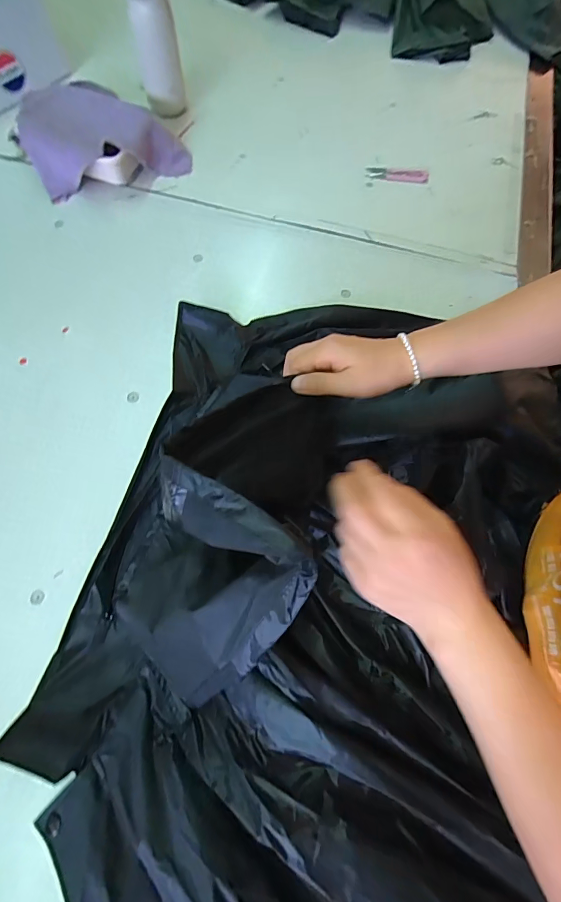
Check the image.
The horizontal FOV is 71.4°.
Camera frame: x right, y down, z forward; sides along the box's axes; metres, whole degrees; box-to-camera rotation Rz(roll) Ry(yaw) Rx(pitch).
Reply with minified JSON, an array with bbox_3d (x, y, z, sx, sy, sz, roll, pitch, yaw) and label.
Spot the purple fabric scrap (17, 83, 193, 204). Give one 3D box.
[{"bbox_3d":[-0.280,-0.505,0.615,0.233,0.068,0.171,-23,72,-11],"label":"purple fabric scrap"}]

